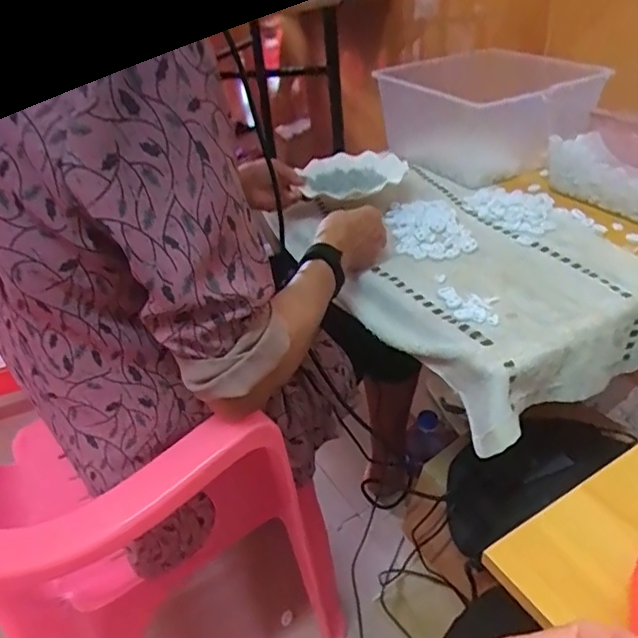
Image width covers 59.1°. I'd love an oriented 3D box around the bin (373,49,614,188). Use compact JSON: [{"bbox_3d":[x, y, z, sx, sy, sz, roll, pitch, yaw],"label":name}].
[{"bbox_3d":[0.255,-0.328,0.920,0.224,0.137,0.299,-28,40,-26],"label":"bin"}]

